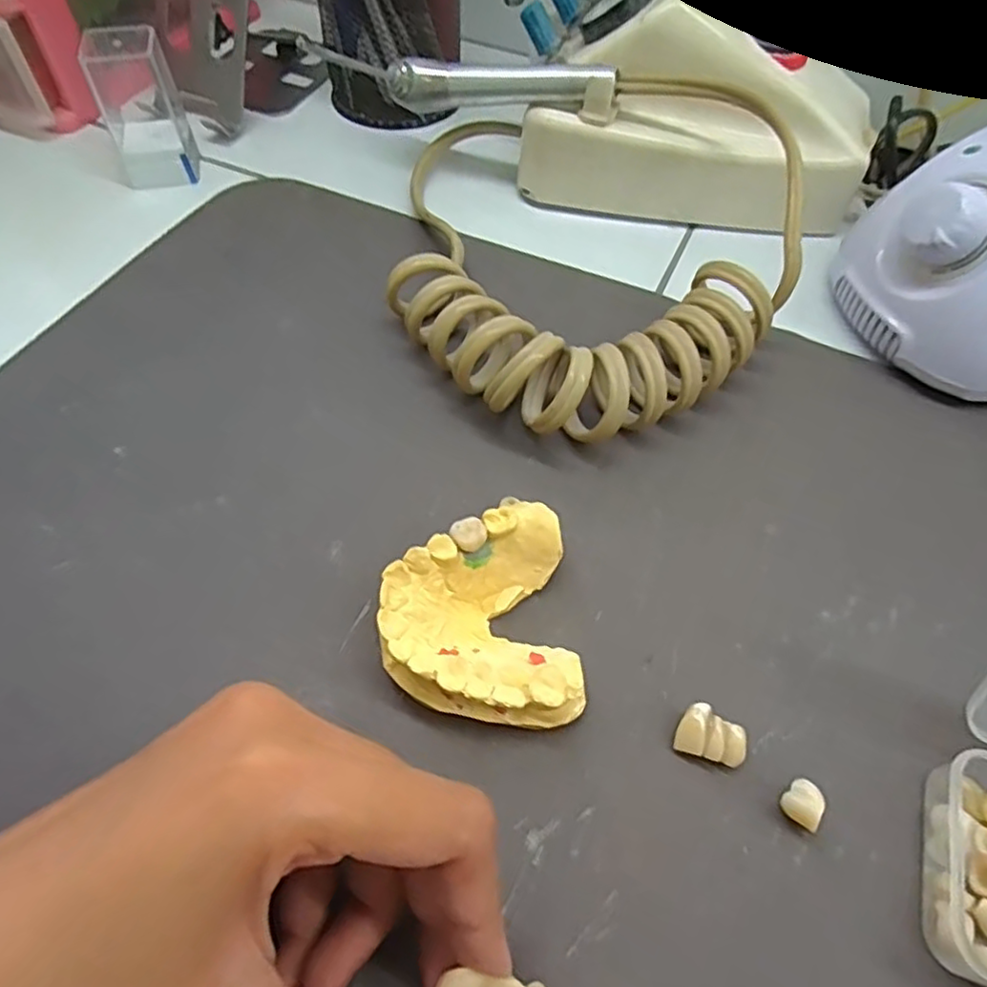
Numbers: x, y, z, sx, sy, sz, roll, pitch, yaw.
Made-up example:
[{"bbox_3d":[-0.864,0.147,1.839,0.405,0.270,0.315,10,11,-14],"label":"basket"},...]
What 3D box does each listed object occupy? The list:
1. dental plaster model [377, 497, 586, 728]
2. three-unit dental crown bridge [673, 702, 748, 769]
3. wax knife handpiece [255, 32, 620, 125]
[{"bbox_3d":[-0.005,0.038,0.205,0.056,0.026,0.064,-4,58,-4],"label":"dental plaster model"},{"bbox_3d":[0.064,0.071,0.194,0.020,0.009,0.013,17,59,9],"label":"three-unit dental crown bridge"},{"bbox_3d":[-0.026,-0.198,0.315,0.169,0.028,0.011,13,56,9],"label":"wax knife handpiece"}]

